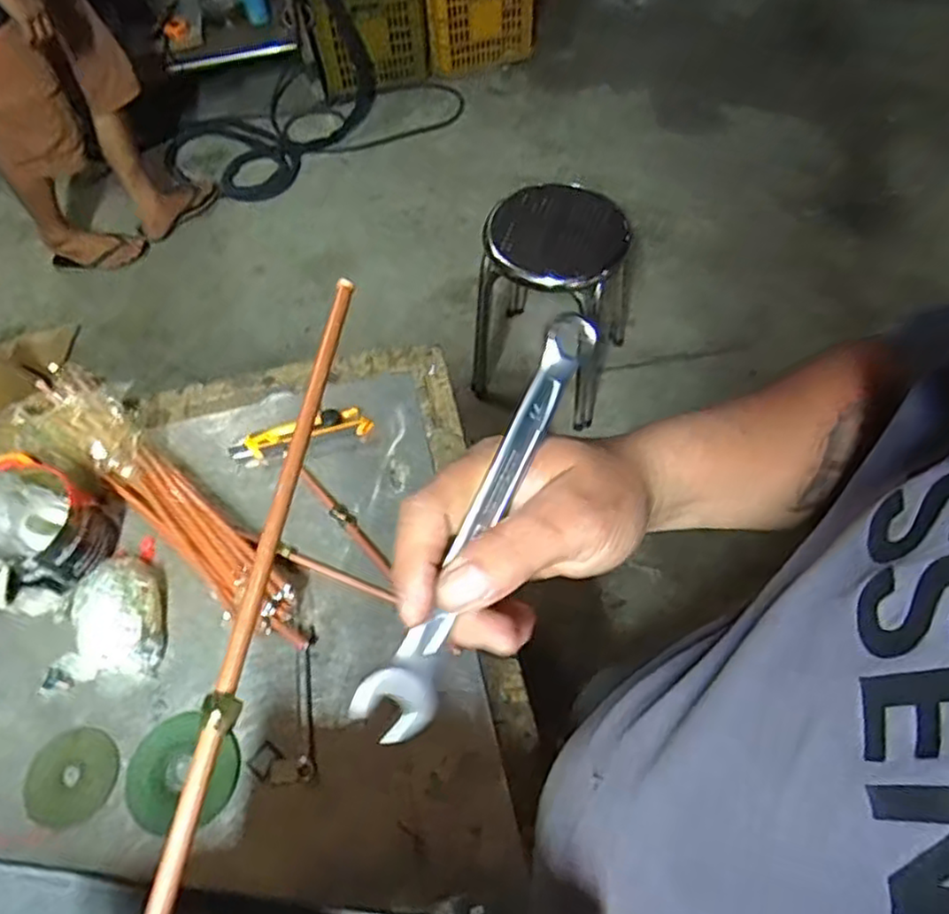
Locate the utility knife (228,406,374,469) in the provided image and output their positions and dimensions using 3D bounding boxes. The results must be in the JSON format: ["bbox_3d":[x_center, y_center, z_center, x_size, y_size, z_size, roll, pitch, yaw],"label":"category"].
[{"bbox_3d":[-0.199,-0.027,0.779,0.160,0.023,0.032,-16,61,-6],"label":"utility knife"}]

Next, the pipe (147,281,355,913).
[{"bbox_3d":[-0.086,0.046,0.281,0.013,0.013,0.296,5,61,6],"label":"pipe"}]

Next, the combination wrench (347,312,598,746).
[{"bbox_3d":[0.002,0.025,0.268,0.026,0.014,0.176,24,84,16],"label":"combination wrench"}]

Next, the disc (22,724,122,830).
[{"bbox_3d":[-0.360,0.285,0.618,0.079,0.005,0.079,-1,60,3],"label":"disc"}]

